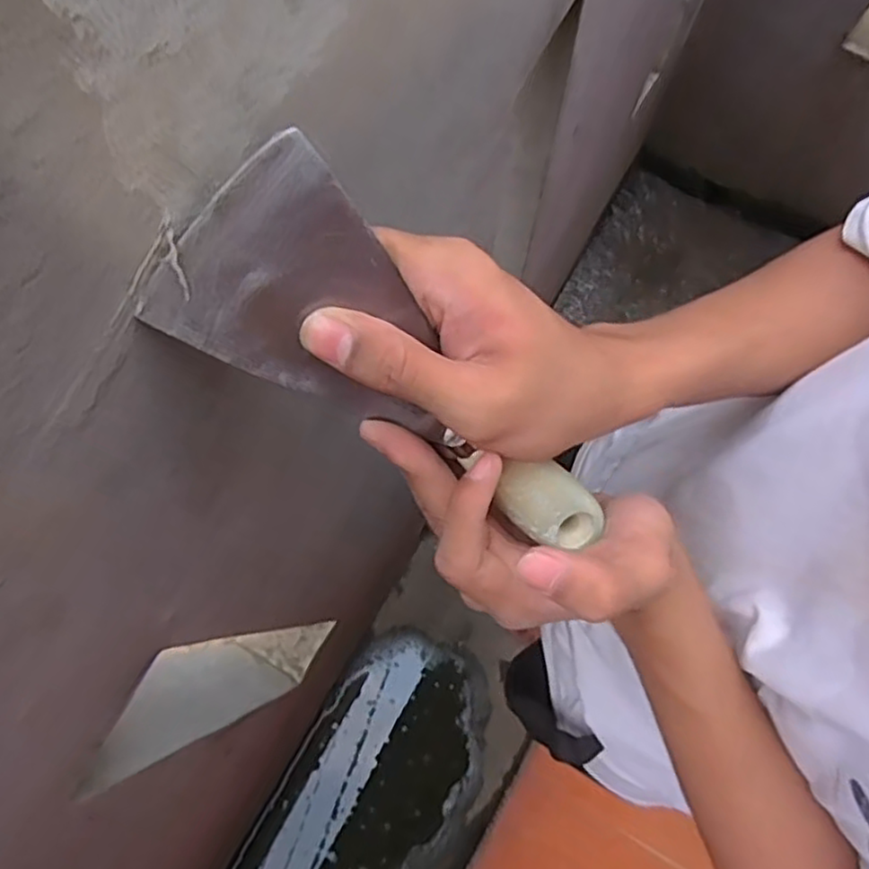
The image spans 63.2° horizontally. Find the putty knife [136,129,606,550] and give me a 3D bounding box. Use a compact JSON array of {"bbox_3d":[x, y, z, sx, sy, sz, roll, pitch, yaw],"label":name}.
[{"bbox_3d":[-0.002,-0.014,0.253,0.192,0.025,0.062,37,76,-30],"label":"putty knife"}]

